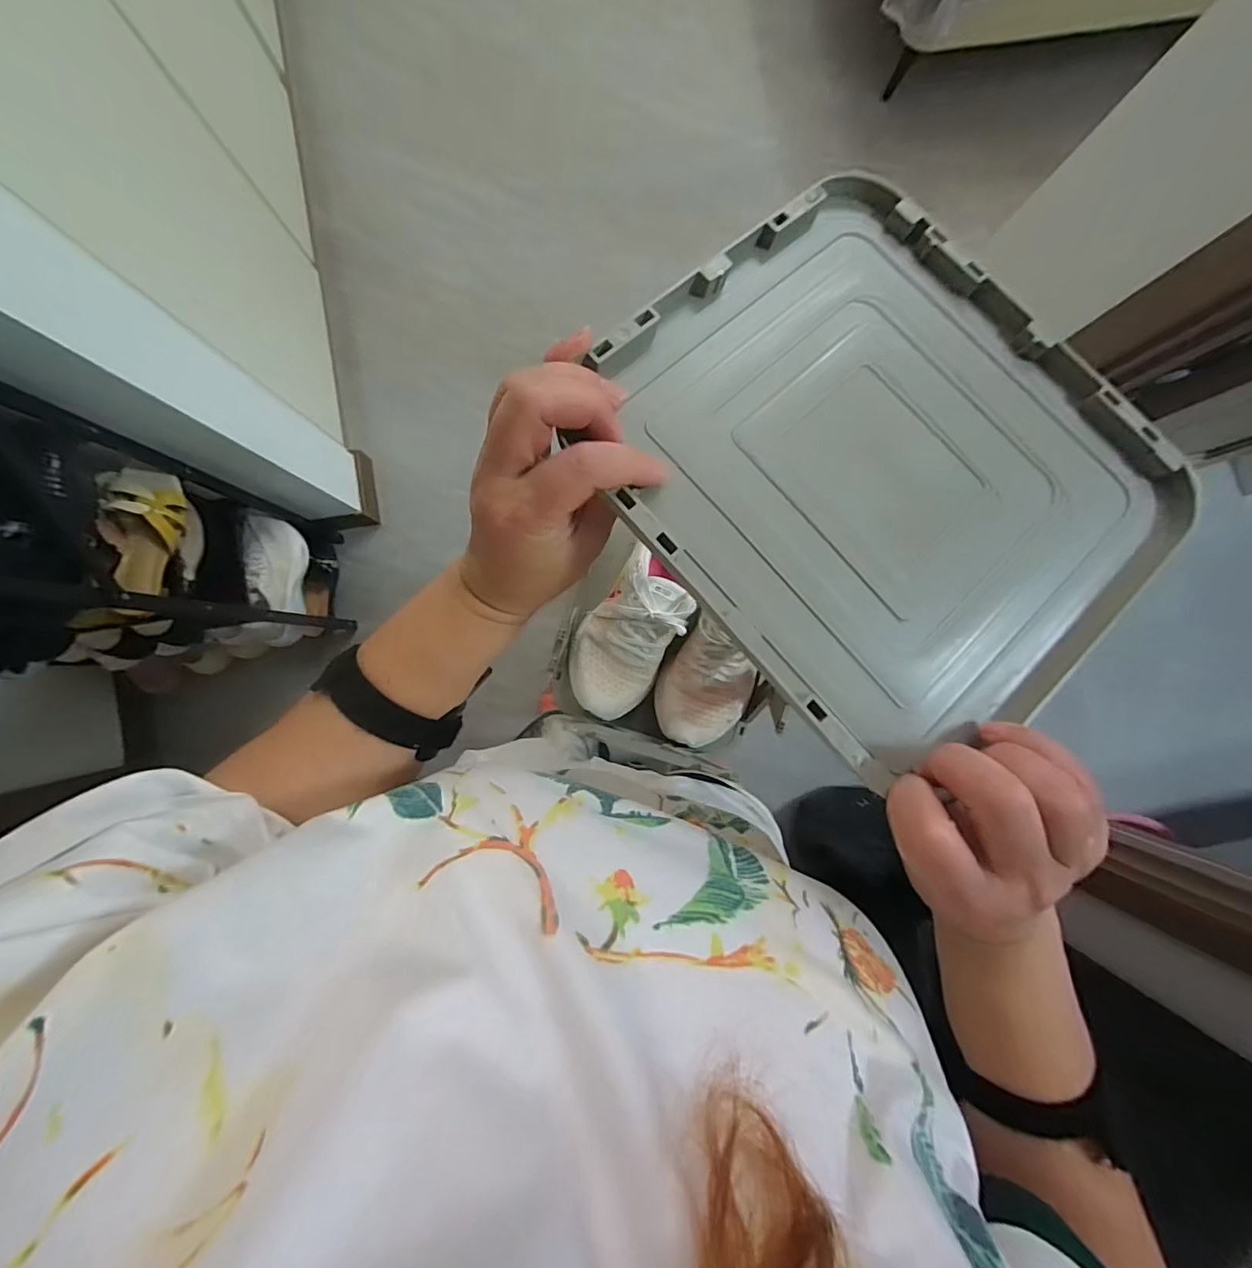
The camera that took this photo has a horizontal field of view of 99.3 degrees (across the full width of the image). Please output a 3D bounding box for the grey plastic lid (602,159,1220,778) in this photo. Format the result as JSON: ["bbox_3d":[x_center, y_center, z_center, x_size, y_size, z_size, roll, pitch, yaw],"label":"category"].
[{"bbox_3d":[0.127,-0.082,0.259,0.236,0.020,0.255,-43,89,-11],"label":"grey plastic lid"}]

